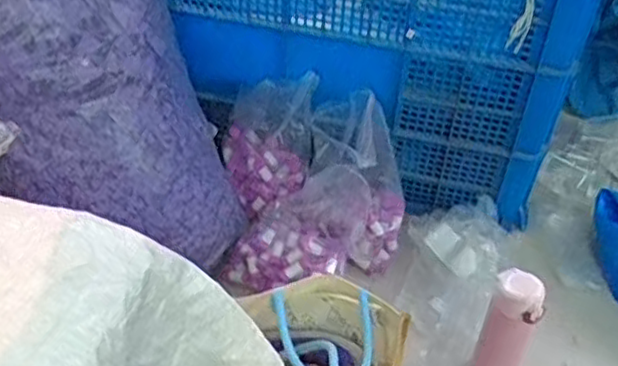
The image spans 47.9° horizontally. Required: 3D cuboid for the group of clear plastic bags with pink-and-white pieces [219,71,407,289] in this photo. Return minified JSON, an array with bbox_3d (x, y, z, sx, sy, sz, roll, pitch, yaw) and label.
[{"bbox_3d":[-0.001,0.011,1.127,0.310,0.239,0.235,8,42,5],"label":"group of clear plastic bags with pink-and-white pieces"}]

